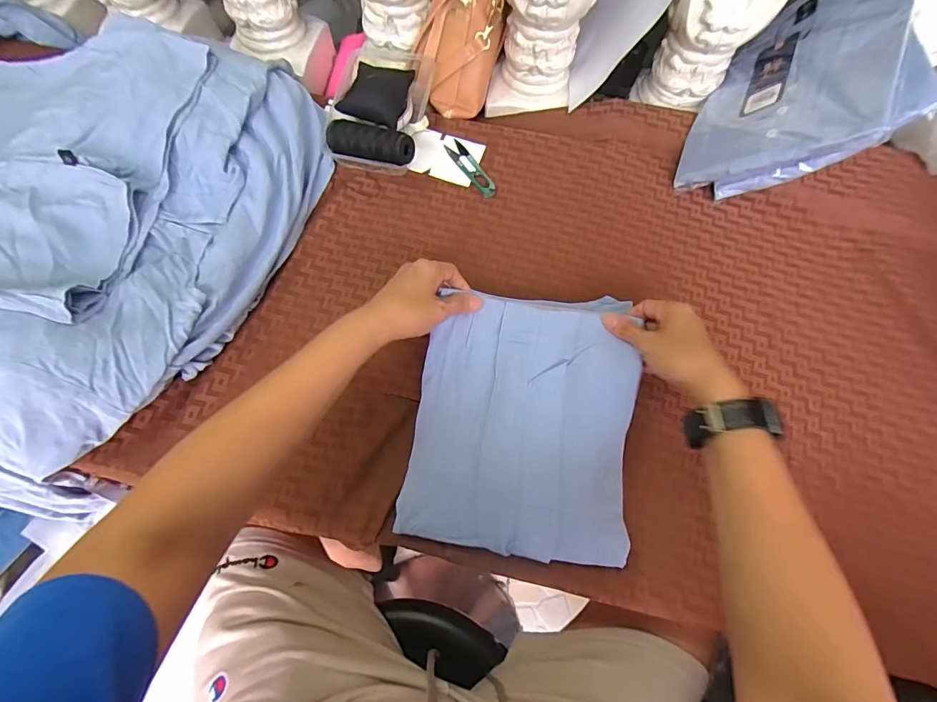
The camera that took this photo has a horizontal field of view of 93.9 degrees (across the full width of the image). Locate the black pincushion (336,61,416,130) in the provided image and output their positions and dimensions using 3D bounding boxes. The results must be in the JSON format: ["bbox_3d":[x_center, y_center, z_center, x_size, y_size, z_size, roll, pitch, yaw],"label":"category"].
[{"bbox_3d":[-0.122,-0.345,0.580,0.080,0.033,0.081,18,68,6],"label":"black pincushion"}]

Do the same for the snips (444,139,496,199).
[{"bbox_3d":[0.002,-0.243,0.582,0.025,0.004,0.102,-29,71,-12],"label":"snips"}]

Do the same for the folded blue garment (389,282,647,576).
[{"bbox_3d":[0.057,0.055,0.437,0.211,0.033,0.270,9,69,3],"label":"folded blue garment"}]

